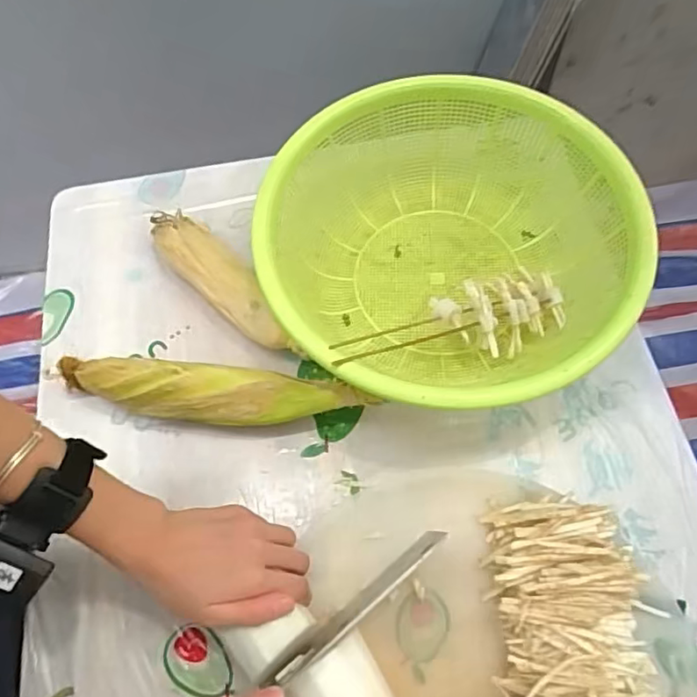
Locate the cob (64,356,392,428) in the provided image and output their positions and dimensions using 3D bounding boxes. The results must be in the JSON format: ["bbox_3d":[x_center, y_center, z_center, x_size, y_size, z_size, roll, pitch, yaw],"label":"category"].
[{"bbox_3d":[-0.119,0.044,0.513,0.271,0.048,0.047,6,66,5],"label":"cob"}]

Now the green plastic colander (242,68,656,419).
[{"bbox_3d":[0.087,-0.096,0.528,0.330,0.120,0.327,-1,65,2],"label":"green plastic colander"}]

